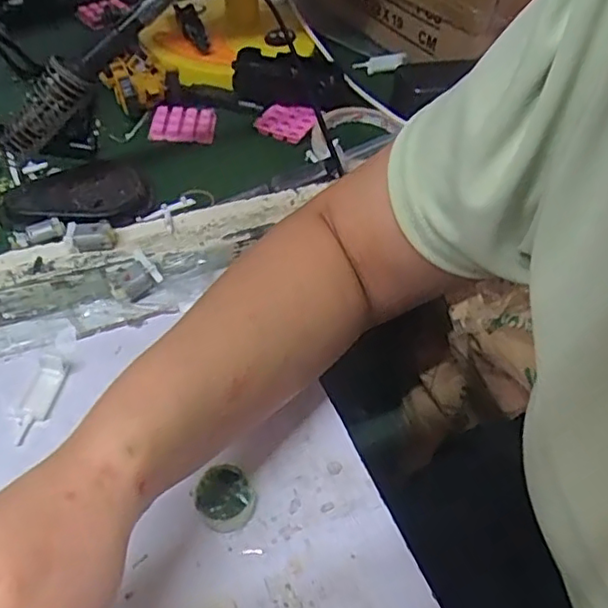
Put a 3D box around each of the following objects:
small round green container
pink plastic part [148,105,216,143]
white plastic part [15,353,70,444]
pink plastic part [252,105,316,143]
[{"bbox_3d":[-0.044,0.108,0.349,0.031,0.022,0.029,3,47,-3],"label":"small round green container"},{"bbox_3d":[-0.116,-0.172,0.599,0.060,0.013,0.046,1,47,-5],"label":"pink plastic part"},{"bbox_3d":[-0.166,0.058,0.390,0.017,0.014,0.055,9,47,3],"label":"white plastic part"},{"bbox_3d":[-0.016,-0.178,0.615,0.050,0.013,0.049,21,49,14],"label":"pink plastic part"}]

